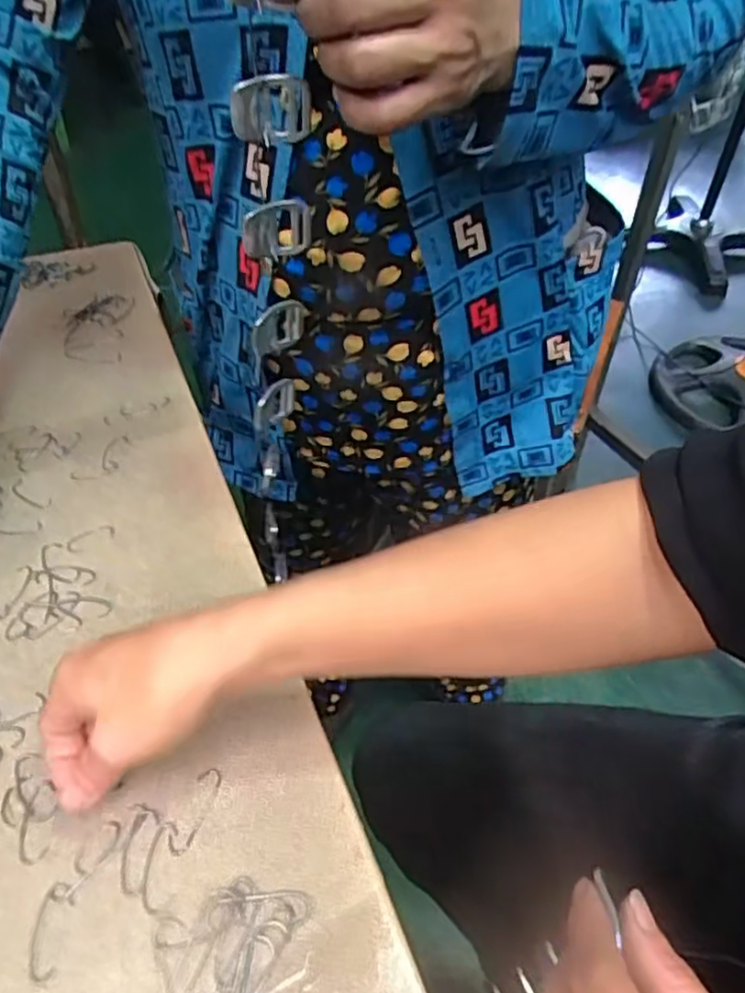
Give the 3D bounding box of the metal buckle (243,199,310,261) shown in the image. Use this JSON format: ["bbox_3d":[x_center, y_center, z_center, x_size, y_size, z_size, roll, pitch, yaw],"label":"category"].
[{"bbox_3d":[-0.050,-0.142,0.371,0.039,0.029,0.007,-24,49,-19],"label":"metal buckle"}]

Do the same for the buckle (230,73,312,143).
[{"bbox_3d":[-0.048,-0.187,0.336,0.039,0.034,0.012,-11,57,-19],"label":"buckle"}]

